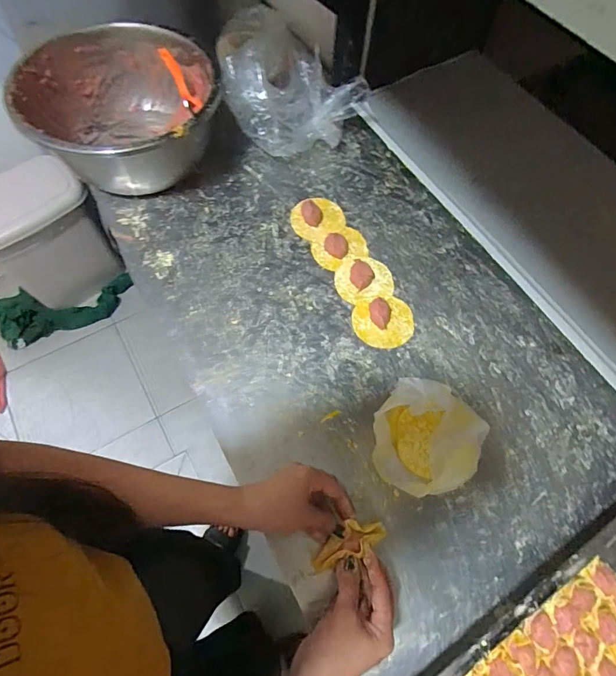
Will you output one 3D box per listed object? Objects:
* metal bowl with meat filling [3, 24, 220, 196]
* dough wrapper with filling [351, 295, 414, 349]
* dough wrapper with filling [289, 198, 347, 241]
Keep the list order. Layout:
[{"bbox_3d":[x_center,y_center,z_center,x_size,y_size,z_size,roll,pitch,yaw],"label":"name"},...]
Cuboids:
[{"bbox_3d":[-0.290,-0.351,0.648,0.287,0.133,0.278,1,66,-1],"label":"metal bowl with meat filling"},{"bbox_3d":[0.107,-0.027,0.562,0.084,0.023,0.077,-18,68,-9],"label":"dough wrapper with filling"},{"bbox_3d":[0.014,-0.194,0.644,0.081,0.018,0.082,-17,68,-9],"label":"dough wrapper with filling"}]

